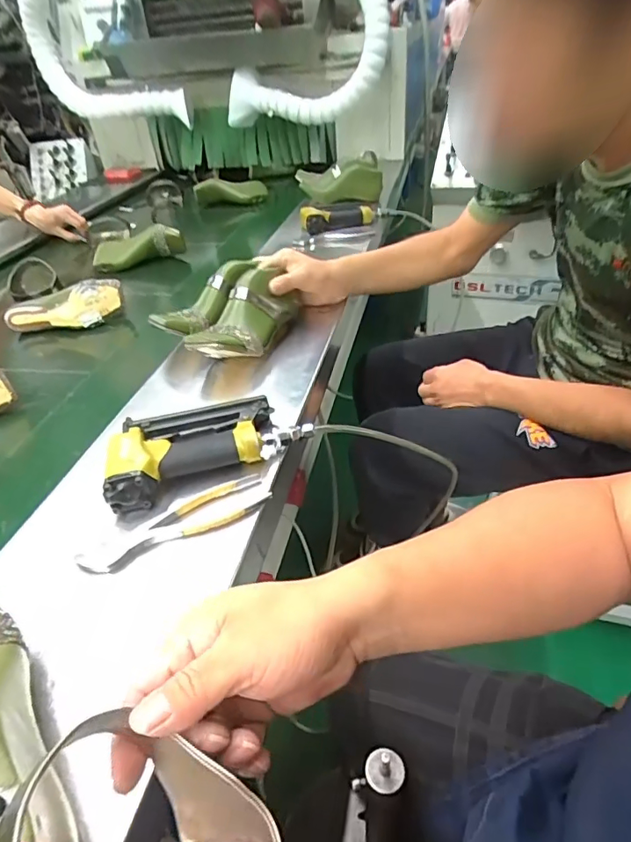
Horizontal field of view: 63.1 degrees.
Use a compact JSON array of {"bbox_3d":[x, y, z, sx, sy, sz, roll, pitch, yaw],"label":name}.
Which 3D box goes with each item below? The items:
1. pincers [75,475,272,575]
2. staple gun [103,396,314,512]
[{"bbox_3d":[-0.141,0.105,0.527,0.195,0.014,0.043,-22,41,-21],"label":"pincers"},{"bbox_3d":[-0.127,0.018,0.605,0.222,0.044,0.129,-14,39,-12],"label":"staple gun"}]

